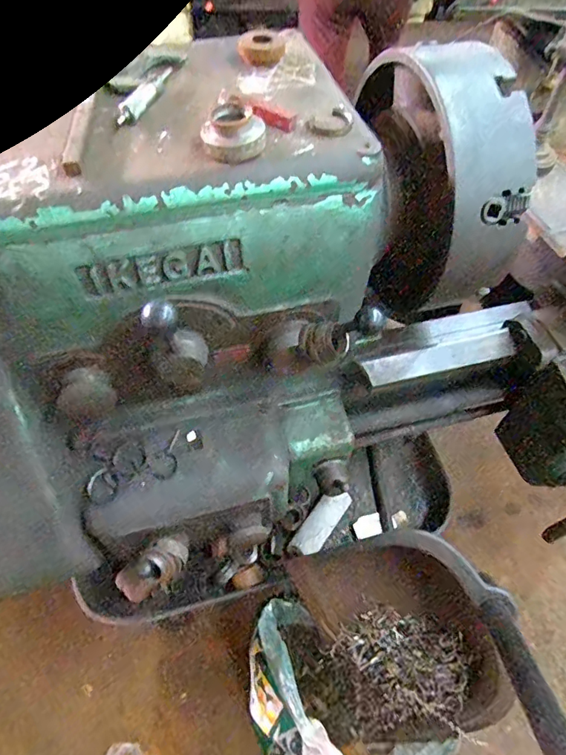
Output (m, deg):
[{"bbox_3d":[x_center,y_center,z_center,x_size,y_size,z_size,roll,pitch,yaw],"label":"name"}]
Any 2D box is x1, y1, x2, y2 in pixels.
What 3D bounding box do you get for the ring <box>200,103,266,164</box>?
[{"bbox_3d":[-0.043,-0.216,0.424,0.055,0.023,0.053,1,55,-1],"label":"ring"}]

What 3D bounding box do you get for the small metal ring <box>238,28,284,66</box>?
[{"bbox_3d":[-0.025,-0.366,0.531,0.048,0.021,0.036,2,55,-1],"label":"small metal ring"}]

